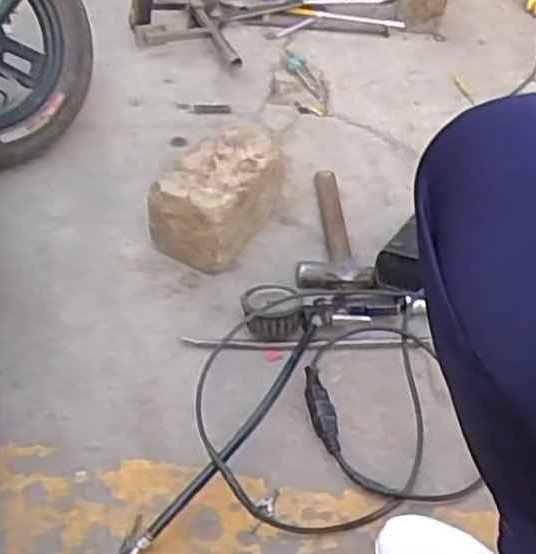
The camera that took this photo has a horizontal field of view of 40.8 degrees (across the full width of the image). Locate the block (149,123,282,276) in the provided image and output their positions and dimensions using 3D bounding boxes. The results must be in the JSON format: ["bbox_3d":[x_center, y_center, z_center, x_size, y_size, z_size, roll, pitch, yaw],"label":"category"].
[{"bbox_3d":[-0.060,-0.104,0.965,0.109,0.116,0.185,30,46,21],"label":"block"}]

